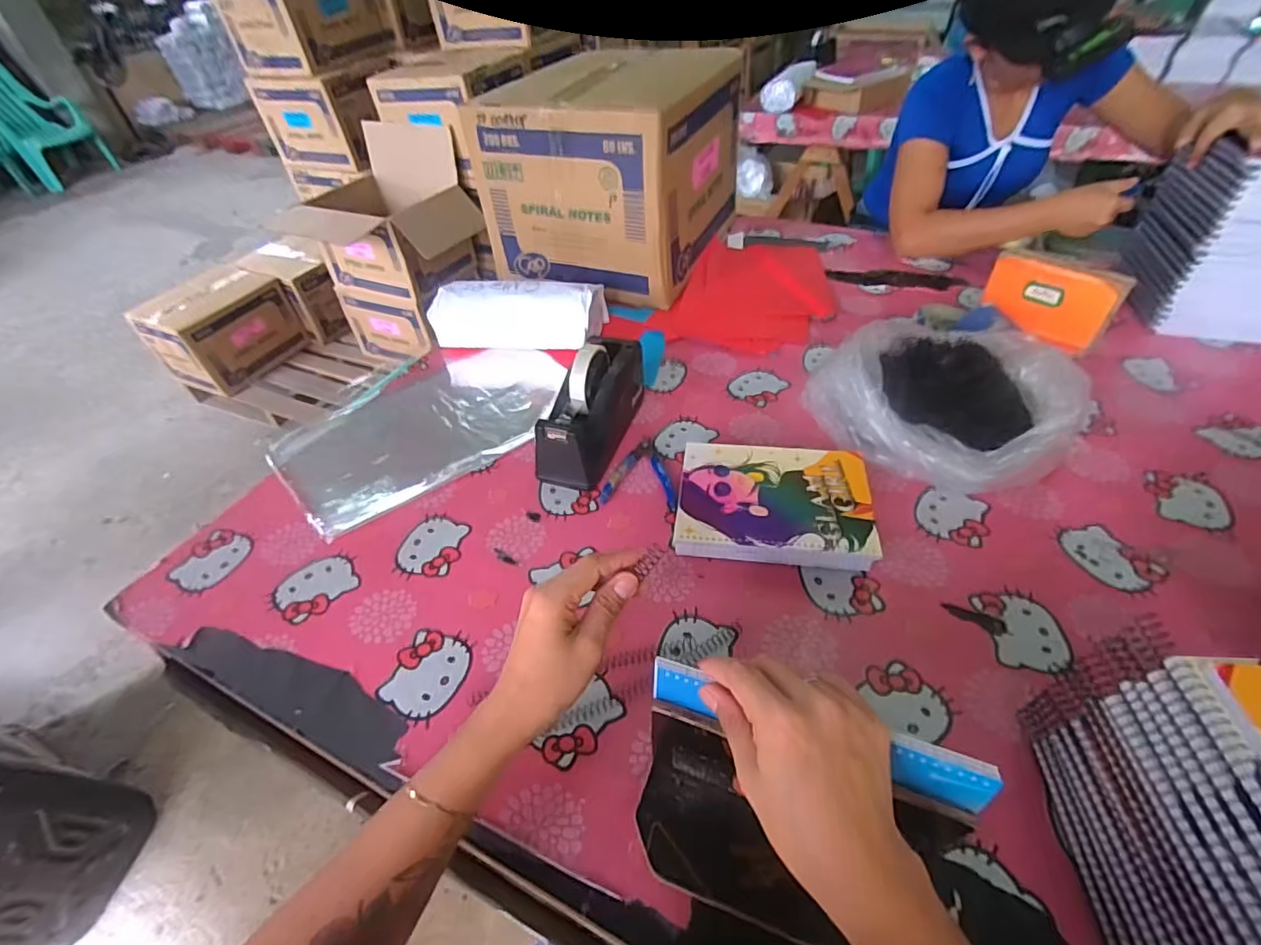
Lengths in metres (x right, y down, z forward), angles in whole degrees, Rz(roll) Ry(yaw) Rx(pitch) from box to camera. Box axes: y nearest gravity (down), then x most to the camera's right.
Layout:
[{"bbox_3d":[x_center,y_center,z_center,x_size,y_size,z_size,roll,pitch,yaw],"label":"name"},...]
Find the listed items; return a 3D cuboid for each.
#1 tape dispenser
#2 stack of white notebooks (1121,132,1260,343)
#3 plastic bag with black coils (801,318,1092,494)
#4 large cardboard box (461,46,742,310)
[{"bbox_3d":[-0.047,-0.085,0.700,0.069,0.114,0.204,11,47,15],"label":"tape dispenser"},{"bbox_3d":[0.850,-0.332,0.797,0.159,0.228,0.196,7,47,11],"label":"stack of white notebooks"},{"bbox_3d":[0.378,-0.092,0.670,0.243,0.124,0.254,-22,48,-17],"label":"plastic bag with black coils"},{"bbox_3d":[-0.028,-0.543,1.023,0.349,0.284,0.393,15,48,18],"label":"large cardboard box"}]

